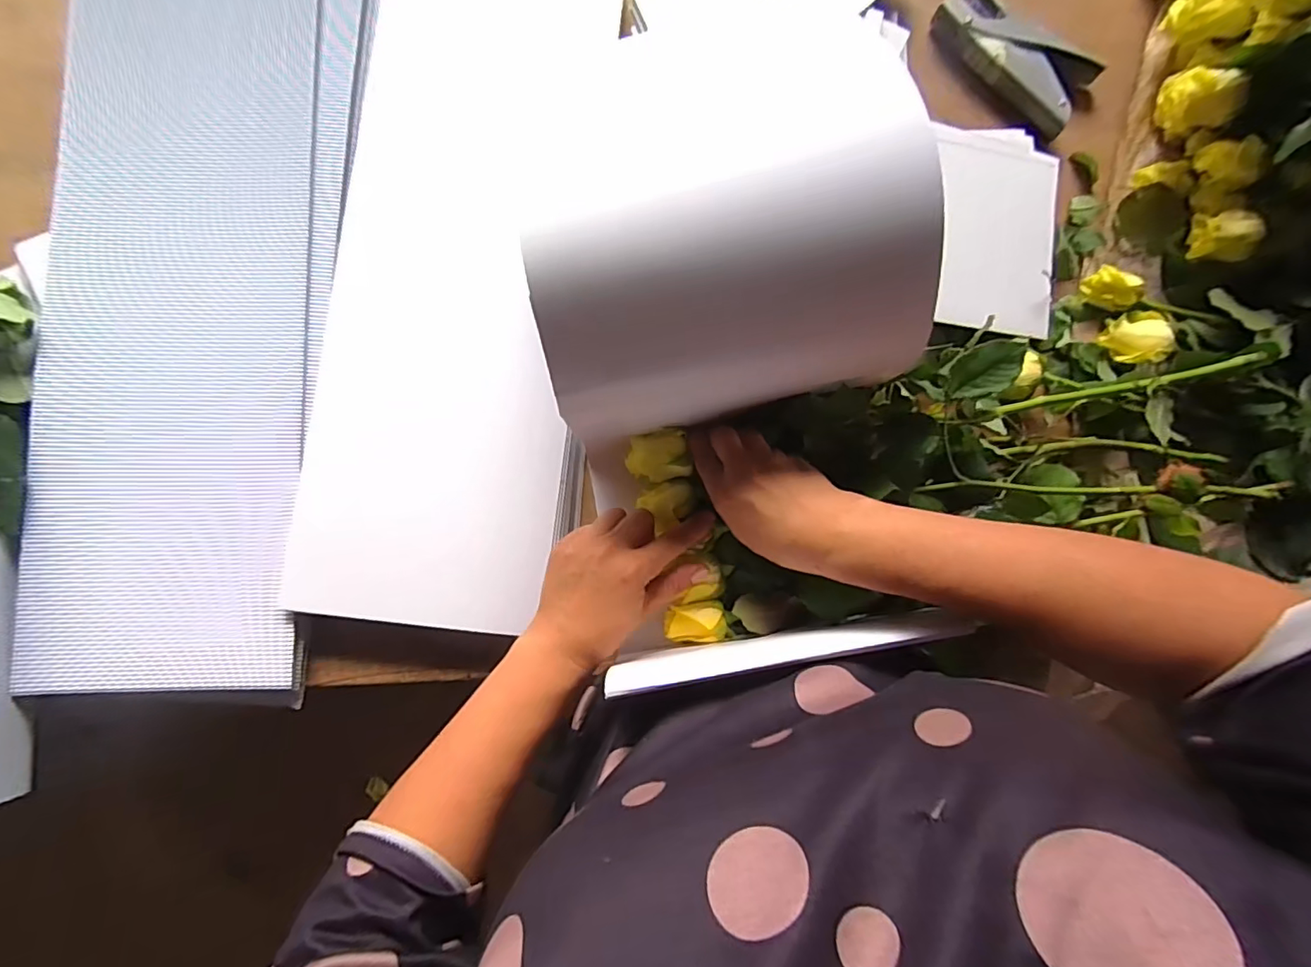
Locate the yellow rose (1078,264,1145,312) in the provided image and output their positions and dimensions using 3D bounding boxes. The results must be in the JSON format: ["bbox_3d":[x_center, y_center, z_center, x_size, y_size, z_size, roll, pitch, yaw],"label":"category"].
[{"bbox_3d":[0.391,-0.168,0.471,0.041,0.030,0.027,45,87,1],"label":"yellow rose"}]

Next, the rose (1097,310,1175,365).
[{"bbox_3d":[0.405,-0.122,0.463,0.046,0.032,0.044,-22,88,-2],"label":"rose"}]

